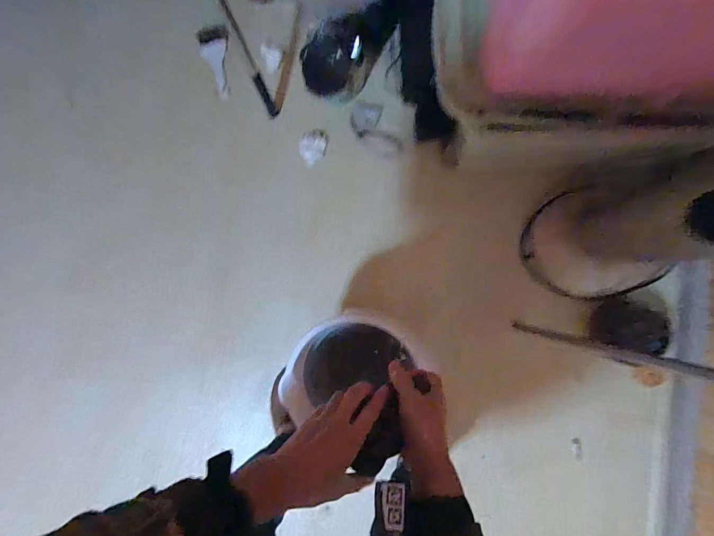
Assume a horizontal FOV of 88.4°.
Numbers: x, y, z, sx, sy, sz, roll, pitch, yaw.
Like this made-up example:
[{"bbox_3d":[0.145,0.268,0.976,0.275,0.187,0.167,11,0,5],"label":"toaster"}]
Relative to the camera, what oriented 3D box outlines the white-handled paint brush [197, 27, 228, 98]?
[{"bbox_3d":[-0.367,-0.534,0.959,0.070,0.038,0.162,-1,109,6],"label":"white-handled paint brush"}]

